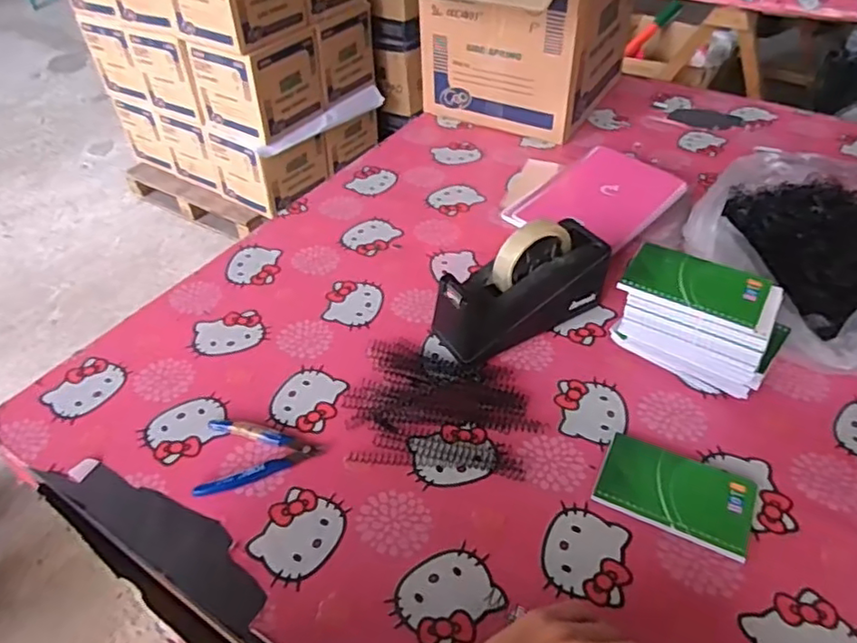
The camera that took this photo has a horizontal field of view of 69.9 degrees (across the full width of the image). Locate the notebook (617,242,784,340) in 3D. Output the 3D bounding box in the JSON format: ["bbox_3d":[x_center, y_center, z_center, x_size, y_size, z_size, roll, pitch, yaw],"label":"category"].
[{"bbox_3d":[0.271,-0.035,0.607,0.139,0.009,0.083,22,48,22],"label":"notebook"}]

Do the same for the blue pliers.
[{"bbox_3d":[-0.161,0.127,0.594,0.113,0.011,0.077,-4,44,-3],"label":"blue pliers"}]

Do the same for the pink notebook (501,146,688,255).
[{"bbox_3d":[0.241,-0.177,0.876,0.216,0.010,0.168,-39,54,-23],"label":"pink notebook"}]

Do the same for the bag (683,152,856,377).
[{"bbox_3d":[0.479,-0.082,0.727,0.271,0.113,0.326,-16,45,-15],"label":"bag"}]

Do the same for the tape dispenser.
[{"bbox_3d":[0.106,-0.040,0.689,0.202,0.118,0.070,-23,48,-22],"label":"tape dispenser"}]

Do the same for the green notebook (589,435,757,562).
[{"bbox_3d":[0.225,0.154,0.556,0.130,0.015,0.079,19,47,20],"label":"green notebook"}]

